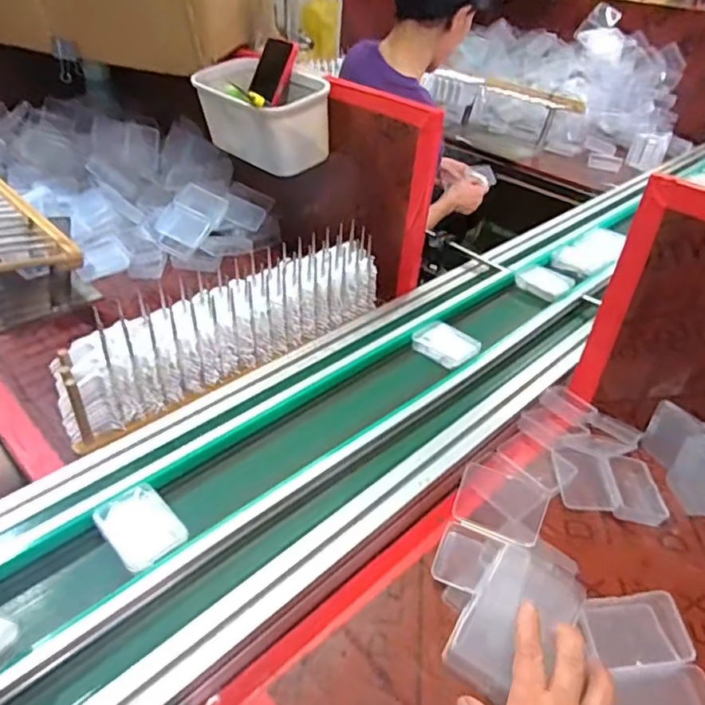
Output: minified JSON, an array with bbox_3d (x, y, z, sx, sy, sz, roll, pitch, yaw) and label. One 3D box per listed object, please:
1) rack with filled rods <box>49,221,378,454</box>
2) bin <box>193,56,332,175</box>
[{"bbox_3d":[-0.162,-0.041,0.787,0.487,0.104,0.092,-27,47,-34],"label":"rack with filled rods"},{"bbox_3d":[-0.146,-0.392,0.946,0.152,0.120,0.214,-30,49,-35],"label":"bin"}]

